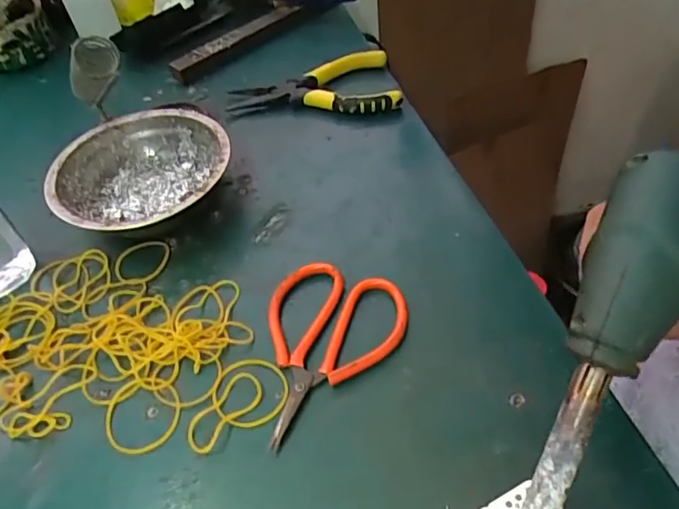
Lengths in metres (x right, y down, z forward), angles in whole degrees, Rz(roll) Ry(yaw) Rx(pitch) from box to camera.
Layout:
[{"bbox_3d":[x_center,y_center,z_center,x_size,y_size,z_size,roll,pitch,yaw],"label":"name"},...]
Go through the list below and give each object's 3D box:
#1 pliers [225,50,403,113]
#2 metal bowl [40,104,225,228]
[{"bbox_3d":[-0.023,-0.141,0.457,0.141,0.027,0.067,-10,48,-3],"label":"pliers"},{"bbox_3d":[-0.140,-0.053,0.386,0.118,0.044,0.122,-3,48,3],"label":"metal bowl"}]

